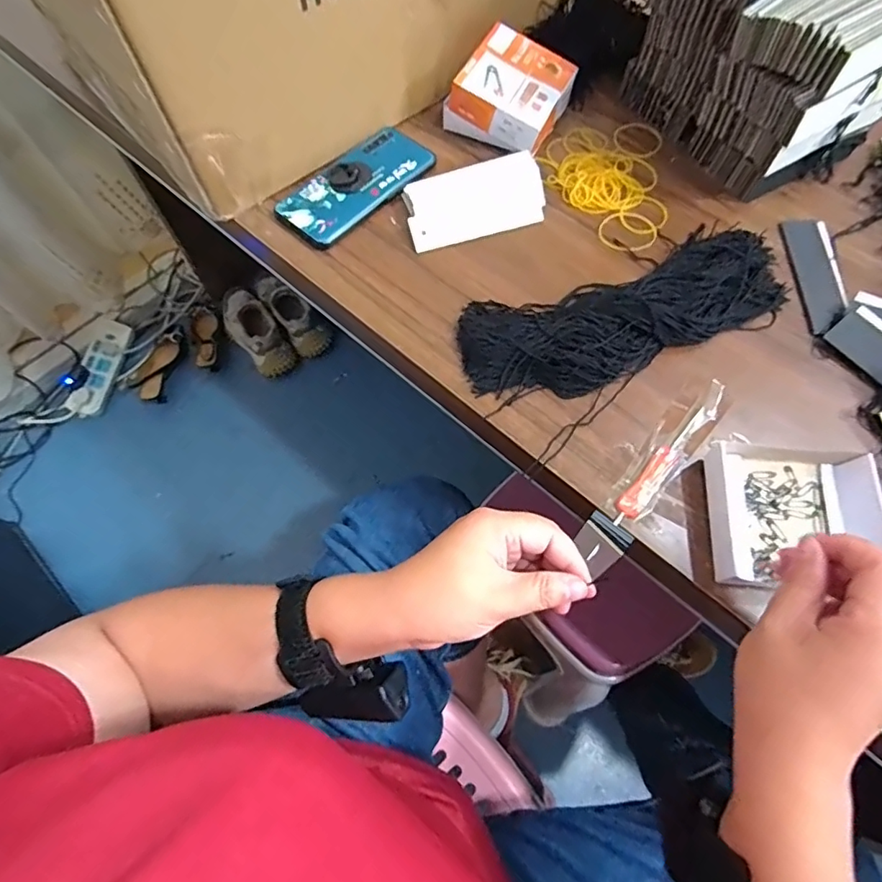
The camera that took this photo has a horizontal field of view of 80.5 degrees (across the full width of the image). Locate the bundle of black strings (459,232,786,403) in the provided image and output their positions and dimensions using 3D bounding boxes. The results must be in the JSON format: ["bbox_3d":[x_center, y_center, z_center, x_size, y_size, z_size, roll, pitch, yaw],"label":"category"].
[{"bbox_3d":[0.153,-0.106,0.435,0.276,0.026,0.105,-18,67,-6],"label":"bundle of black strings"}]

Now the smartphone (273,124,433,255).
[{"bbox_3d":[-0.080,-0.252,0.511,0.069,0.019,0.157,39,73,17],"label":"smartphone"}]

